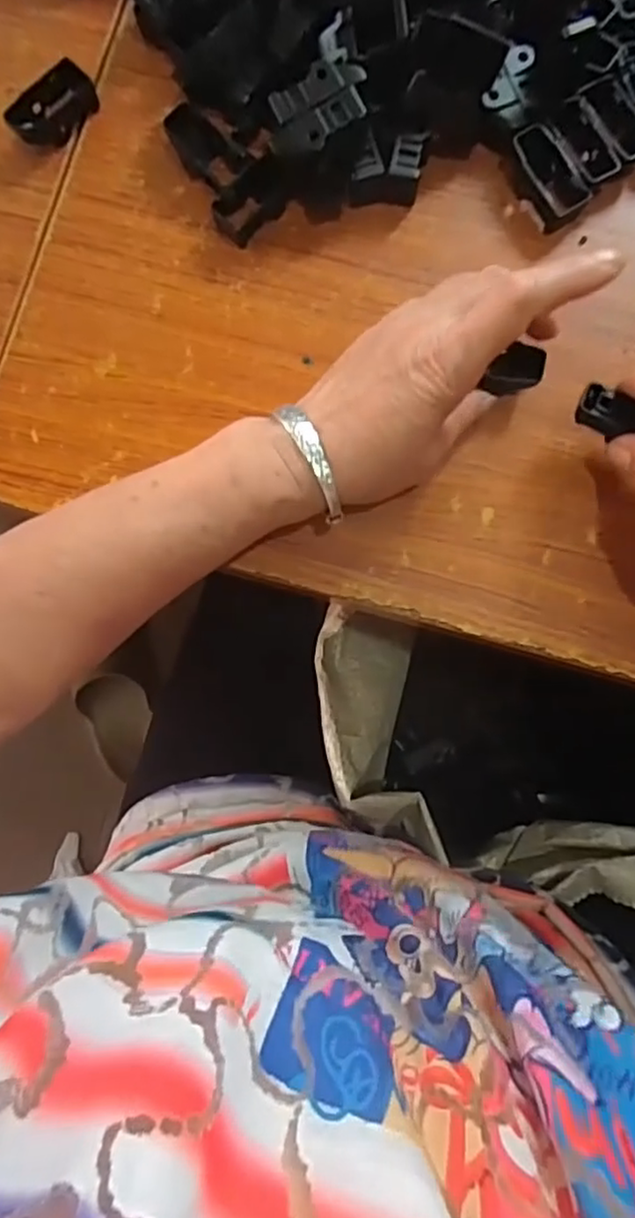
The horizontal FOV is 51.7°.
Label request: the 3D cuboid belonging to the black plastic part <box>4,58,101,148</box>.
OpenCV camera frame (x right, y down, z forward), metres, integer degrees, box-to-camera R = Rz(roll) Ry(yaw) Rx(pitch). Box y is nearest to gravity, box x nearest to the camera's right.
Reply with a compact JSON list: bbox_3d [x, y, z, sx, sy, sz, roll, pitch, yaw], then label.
[{"bbox_3d":[-0.146,-0.277,0.364,0.051,0.016,0.025,-43,86,-3],"label":"black plastic part"}]

